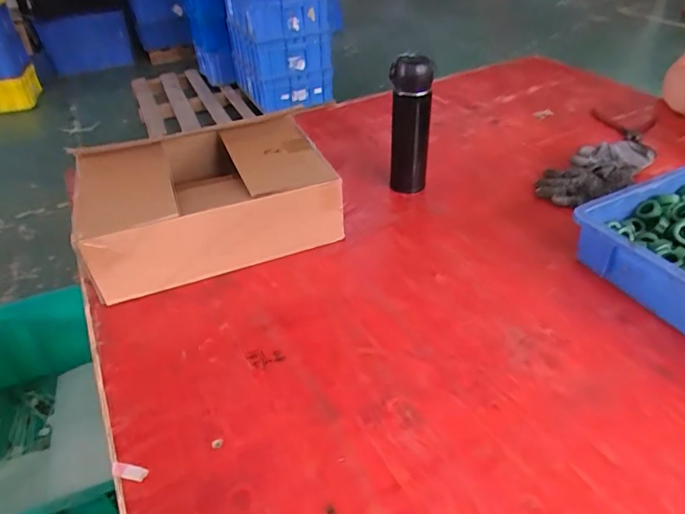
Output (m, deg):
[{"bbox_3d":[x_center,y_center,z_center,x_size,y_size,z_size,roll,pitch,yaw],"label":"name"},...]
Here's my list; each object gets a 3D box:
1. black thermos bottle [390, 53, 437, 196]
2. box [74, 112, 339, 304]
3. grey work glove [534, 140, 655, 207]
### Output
[{"bbox_3d":[0.110,-0.211,0.804,0.062,0.210,0.060,4,39,8],"label":"black thermos bottle"},{"bbox_3d":[-0.201,-0.087,0.739,0.341,0.122,0.234,-17,41,-16],"label":"box"},{"bbox_3d":[0.448,-0.155,0.854,0.267,0.035,0.108,-30,46,-30],"label":"grey work glove"}]

